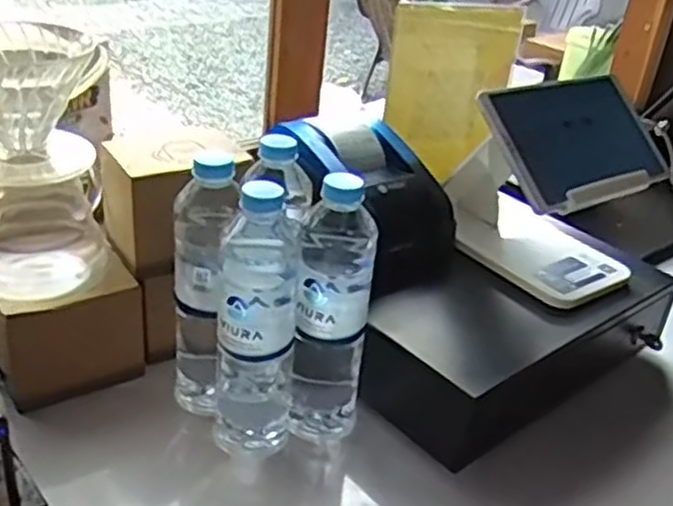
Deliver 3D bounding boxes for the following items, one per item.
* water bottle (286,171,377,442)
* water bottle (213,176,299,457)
[{"bbox_3d":[-0.004,0.047,0.630,0.061,0.234,0.055,9,30,3],"label":"water bottle"},{"bbox_3d":[-0.063,0.055,0.608,0.062,0.237,0.064,2,30,-8],"label":"water bottle"}]

